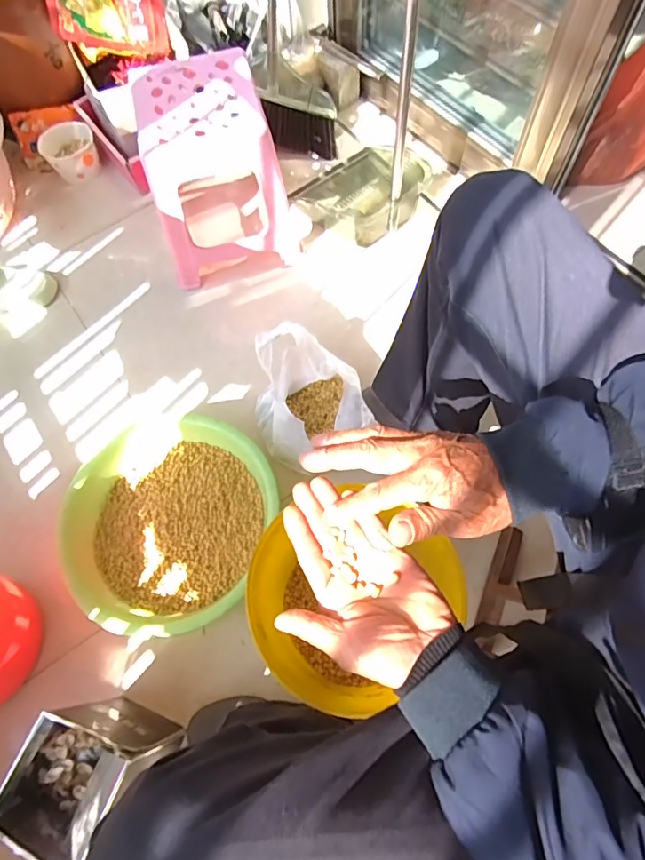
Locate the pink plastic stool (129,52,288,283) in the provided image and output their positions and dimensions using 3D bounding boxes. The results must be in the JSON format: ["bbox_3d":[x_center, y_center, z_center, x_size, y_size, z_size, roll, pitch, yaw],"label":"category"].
[{"bbox_3d":[-0.215,-0.506,0.992,0.237,0.289,0.280,-16,66,-4],"label":"pink plastic stool"}]

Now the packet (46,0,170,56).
[{"bbox_3d":[-0.454,-0.906,1.055,0.231,0.028,0.171,-8,102,-23],"label":"packet"}]

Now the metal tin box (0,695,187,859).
[{"bbox_3d":[-0.290,0.437,0.647,0.139,0.216,0.130,21,69,12],"label":"metal tin box"}]

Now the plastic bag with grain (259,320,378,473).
[{"bbox_3d":[-0.028,-0.060,0.860,0.176,0.163,0.184,-22,67,-6],"label":"plastic bag with grain"}]

